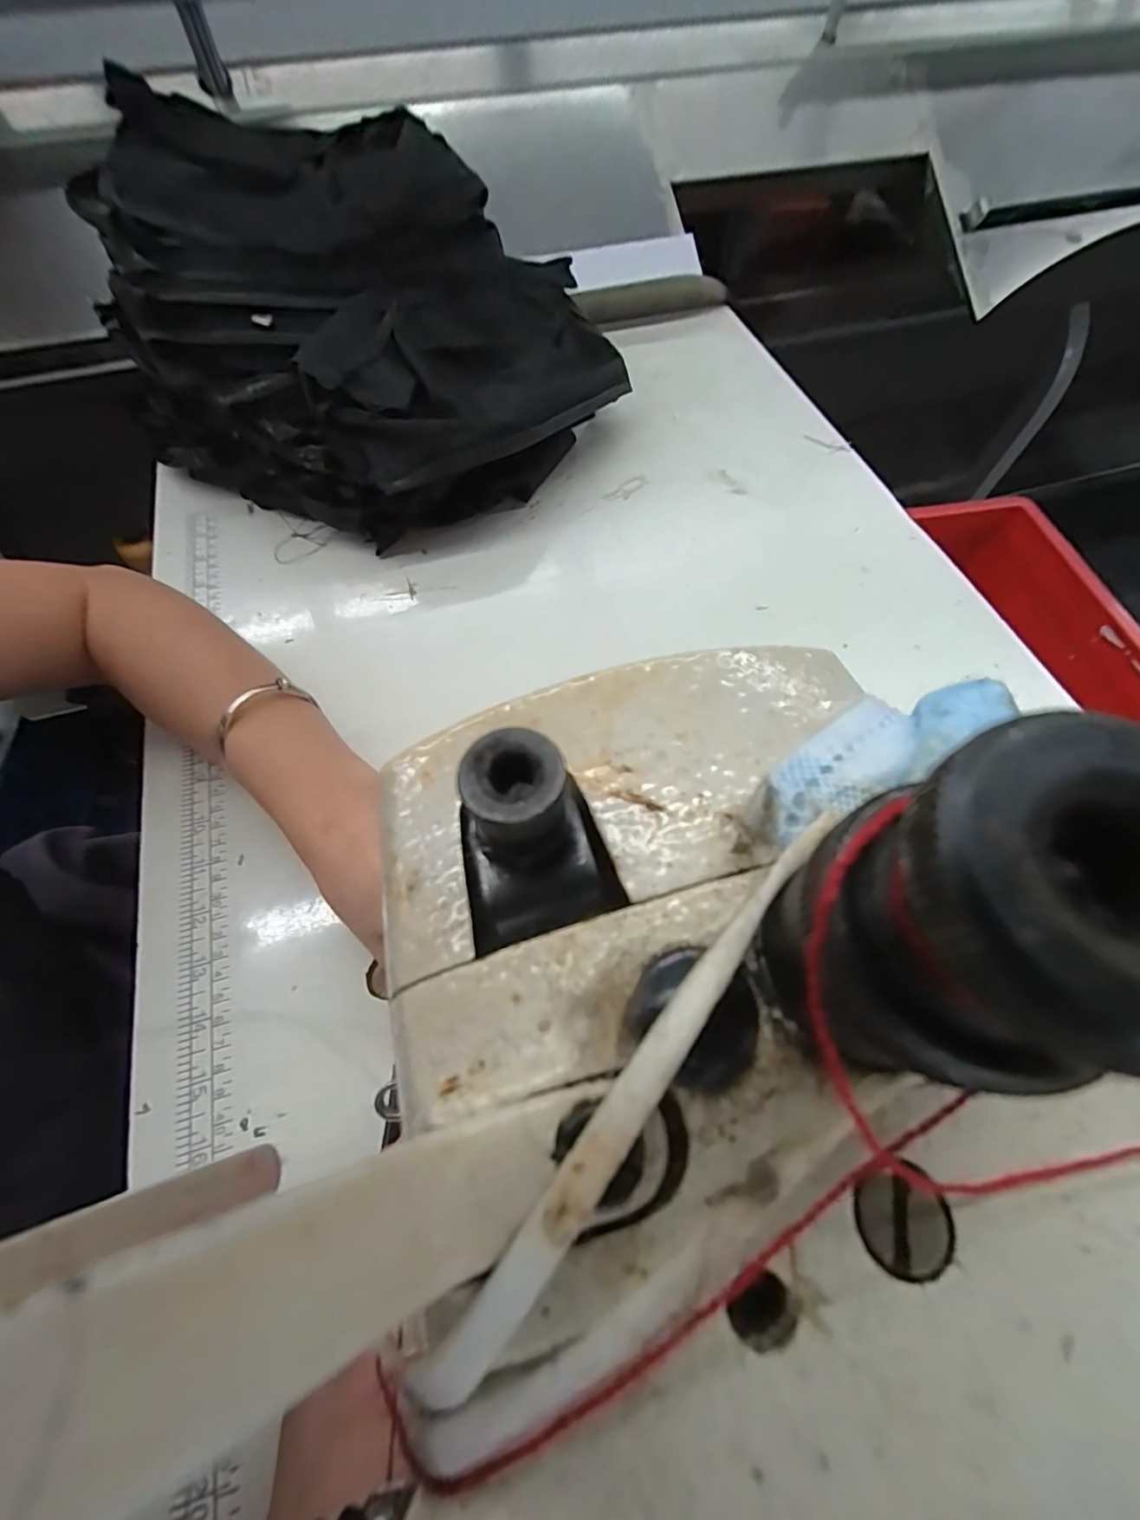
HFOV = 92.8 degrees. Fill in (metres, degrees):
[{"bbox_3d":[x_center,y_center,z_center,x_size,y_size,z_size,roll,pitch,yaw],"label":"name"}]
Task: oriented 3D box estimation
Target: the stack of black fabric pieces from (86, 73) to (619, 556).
[{"bbox_3d":[-0.150,-0.299,0.372,0.326,0.122,0.242,27,66,13],"label":"stack of black fabric pieces"}]

